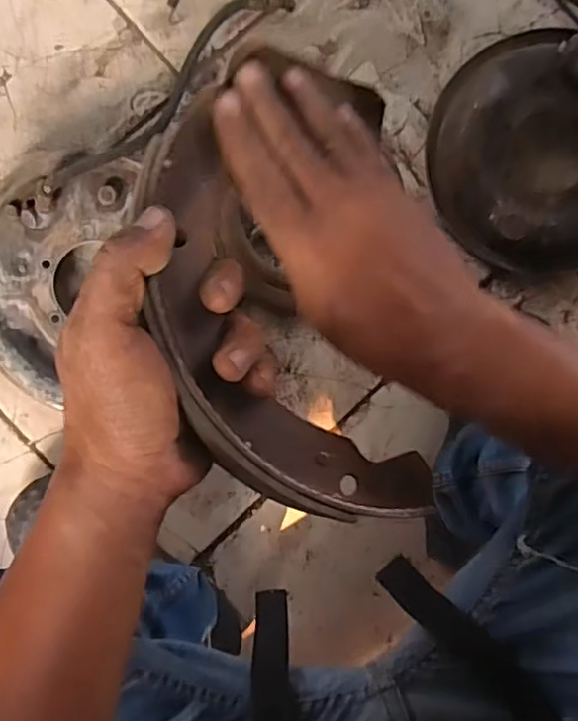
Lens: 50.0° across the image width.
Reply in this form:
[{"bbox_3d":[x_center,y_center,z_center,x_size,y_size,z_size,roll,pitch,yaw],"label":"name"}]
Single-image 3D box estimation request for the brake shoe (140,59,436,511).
[{"bbox_3d":[-0.007,-0.020,0.281,0.106,0.030,0.208,-19,91,-18],"label":"brake shoe"}]

